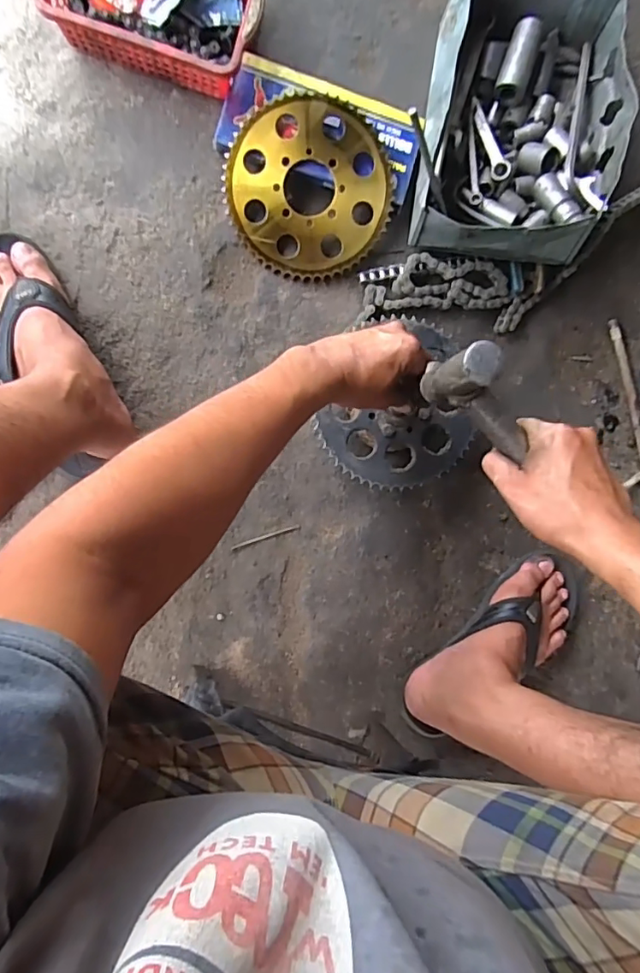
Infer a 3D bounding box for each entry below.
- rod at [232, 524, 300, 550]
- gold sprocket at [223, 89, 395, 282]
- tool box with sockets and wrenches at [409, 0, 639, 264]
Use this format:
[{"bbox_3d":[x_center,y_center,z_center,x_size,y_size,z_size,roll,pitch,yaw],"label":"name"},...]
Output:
[{"bbox_3d":[-0.069,0.065,0.673,0.089,0.004,0.007,-18,93,-7],"label":"rod"},{"bbox_3d":[-0.013,-0.365,0.647,0.200,0.011,0.201,0,103,-2],"label":"gold sprocket"},{"bbox_3d":[0.244,-0.448,0.650,0.225,0.111,0.352,11,89,-8],"label":"tool box with sockets and wrenches"}]

